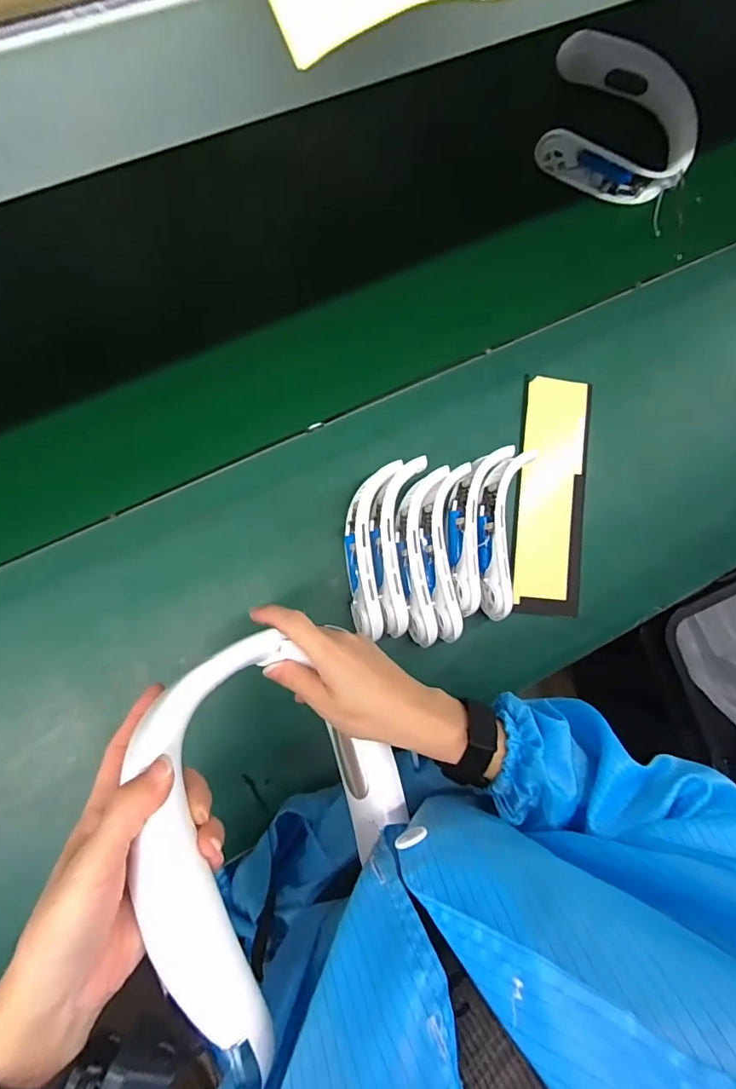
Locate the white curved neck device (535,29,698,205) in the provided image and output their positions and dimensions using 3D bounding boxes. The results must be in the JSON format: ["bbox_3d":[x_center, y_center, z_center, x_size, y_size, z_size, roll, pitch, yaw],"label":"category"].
[{"bbox_3d":[0.338,-0.563,0.636,0.199,0.051,0.185,16,84,-7],"label":"white curved neck device"}]

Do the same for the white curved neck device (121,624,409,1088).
[{"bbox_3d":[-0.058,0.160,0.310,0.181,0.046,0.195,0,62,-50],"label":"white curved neck device"}]

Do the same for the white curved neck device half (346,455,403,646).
[{"bbox_3d":[0.000,0.003,0.533,0.050,0.037,0.191,7,85,-8],"label":"white curved neck device half"}]

